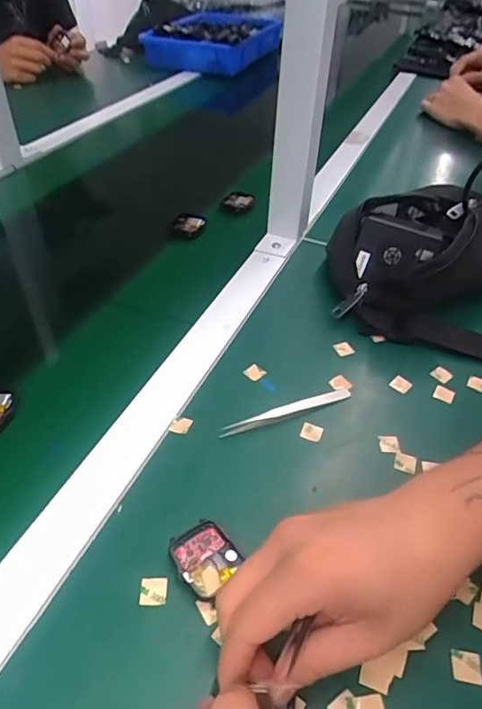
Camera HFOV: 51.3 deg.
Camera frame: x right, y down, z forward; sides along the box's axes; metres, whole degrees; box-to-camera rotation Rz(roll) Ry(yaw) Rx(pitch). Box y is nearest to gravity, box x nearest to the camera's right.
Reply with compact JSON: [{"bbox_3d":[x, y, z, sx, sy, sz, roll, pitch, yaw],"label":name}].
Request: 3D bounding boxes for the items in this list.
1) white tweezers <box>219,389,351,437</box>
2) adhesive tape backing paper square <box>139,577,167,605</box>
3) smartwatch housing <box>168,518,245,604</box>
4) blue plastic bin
[{"bbox_3d":[0.039,0.045,0.402,0.115,0.008,0.016,-18,46,-22],"label":"white tweezers"},{"bbox_3d":[-0.052,0.139,0.297,0.016,0.004,0.016,1,42,-3],"label":"adhesive tape backing paper square"},{"bbox_3d":[-0.022,0.125,0.307,0.036,0.014,0.042,-26,50,-29],"label":"smartwatch housing"},{"bbox_3d":[-0.058,-0.895,1.420,0.286,0.069,0.548,13,43,9],"label":"blue plastic bin"}]

